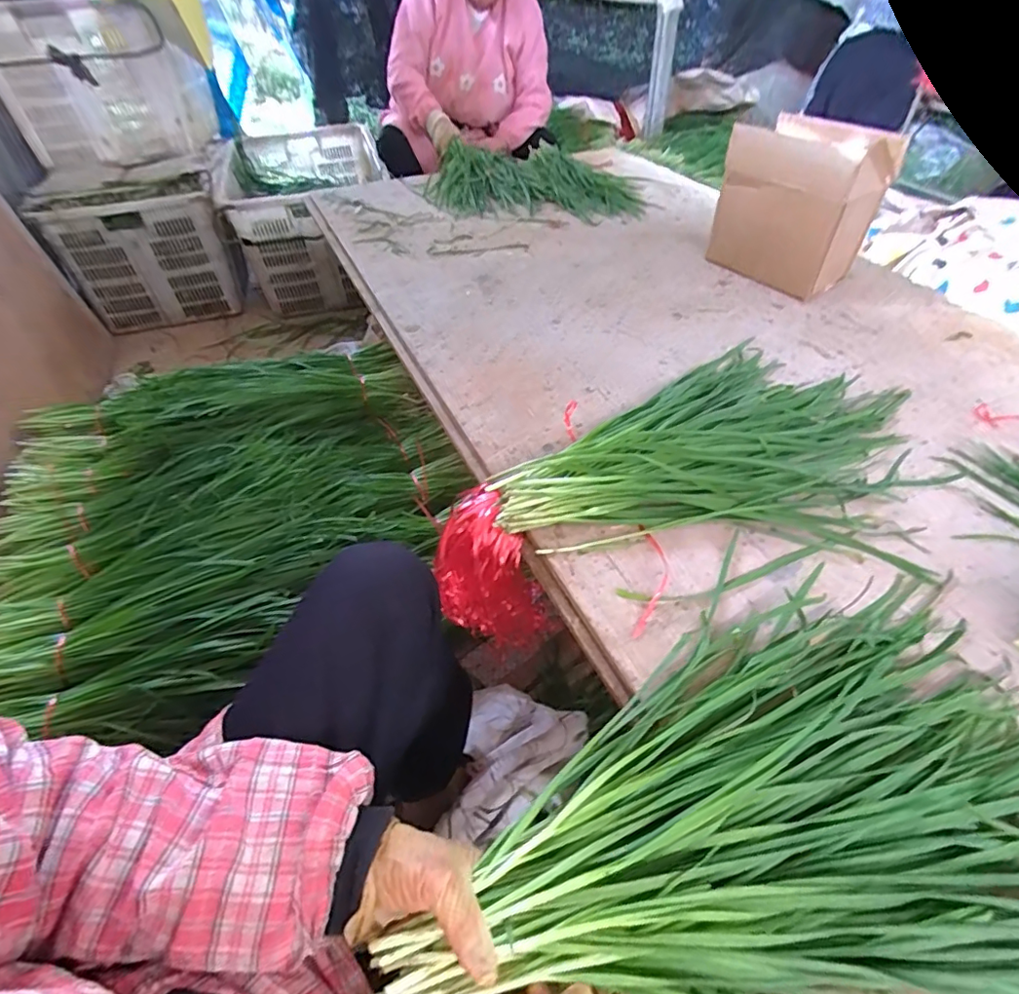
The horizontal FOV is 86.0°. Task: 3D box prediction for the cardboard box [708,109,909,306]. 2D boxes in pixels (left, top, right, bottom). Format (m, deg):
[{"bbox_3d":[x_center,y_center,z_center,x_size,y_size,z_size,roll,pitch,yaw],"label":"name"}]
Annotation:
[{"bbox_3d":[0.499,-0.505,0.962,0.155,0.228,0.229,-29,51,-25],"label":"cardboard box"}]

